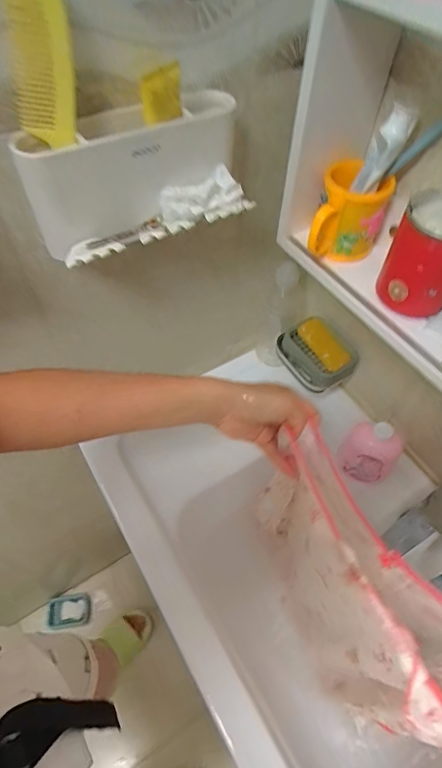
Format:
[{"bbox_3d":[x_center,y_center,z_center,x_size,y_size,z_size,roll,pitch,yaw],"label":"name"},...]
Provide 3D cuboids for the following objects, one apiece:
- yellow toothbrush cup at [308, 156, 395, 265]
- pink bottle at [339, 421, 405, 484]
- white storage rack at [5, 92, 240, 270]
[{"bbox_3d":[0.161,-0.209,0.531,0.083,0.094,0.084,19,56,11],"label":"yellow toothbrush cup"},{"bbox_3d":[0.250,0.113,0.699,0.088,0.125,0.054,26,58,15],"label":"pink bottle"},{"bbox_3d":[-0.083,-0.212,0.438,0.224,0.112,0.073,-27,60,-20],"label":"white storage rack"}]

